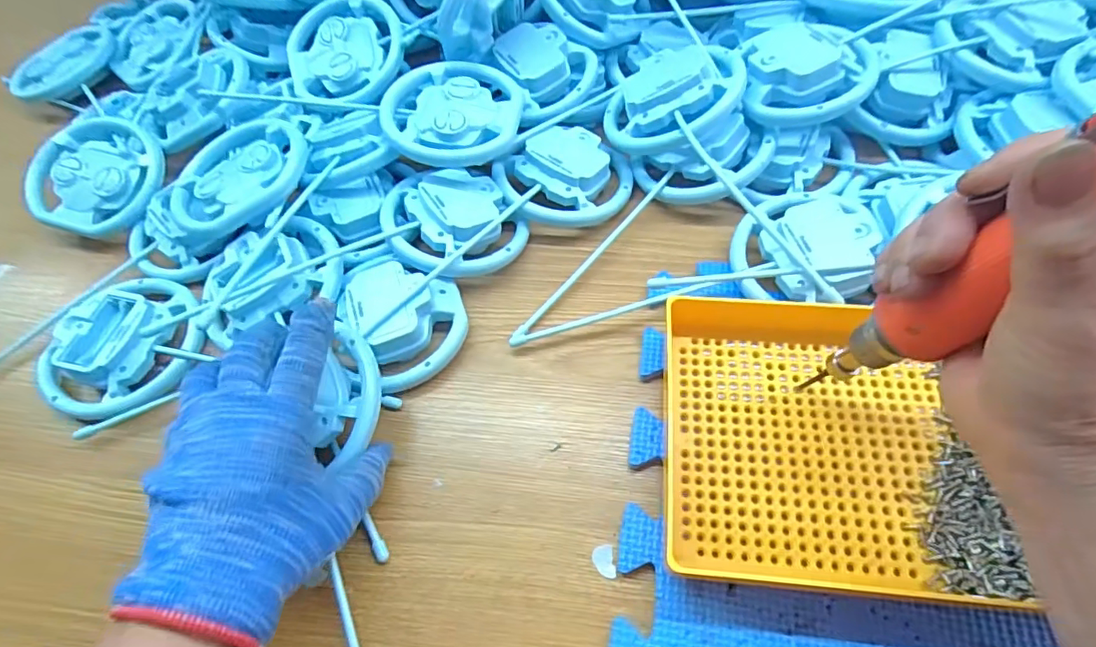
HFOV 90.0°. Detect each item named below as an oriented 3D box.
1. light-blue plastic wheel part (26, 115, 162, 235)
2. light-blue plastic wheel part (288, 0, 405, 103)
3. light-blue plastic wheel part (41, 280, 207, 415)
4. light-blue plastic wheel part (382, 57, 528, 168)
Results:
[{"bbox_3d":[-0.376,-0.121,0.459,0.102,0.024,0.119,-41,64,-17],"label":"light-blue plastic wheel part"},{"bbox_3d":[-0.174,-0.237,0.474,0.113,0.024,0.100,26,84,18],"label":"light-blue plastic wheel part"},{"bbox_3d":[-0.290,0.013,0.373,0.091,0.023,0.104,17,63,14],"label":"light-blue plastic wheel part"},{"bbox_3d":[-0.071,-0.161,0.412,0.100,0.021,0.101,-1,64,2],"label":"light-blue plastic wheel part"}]

